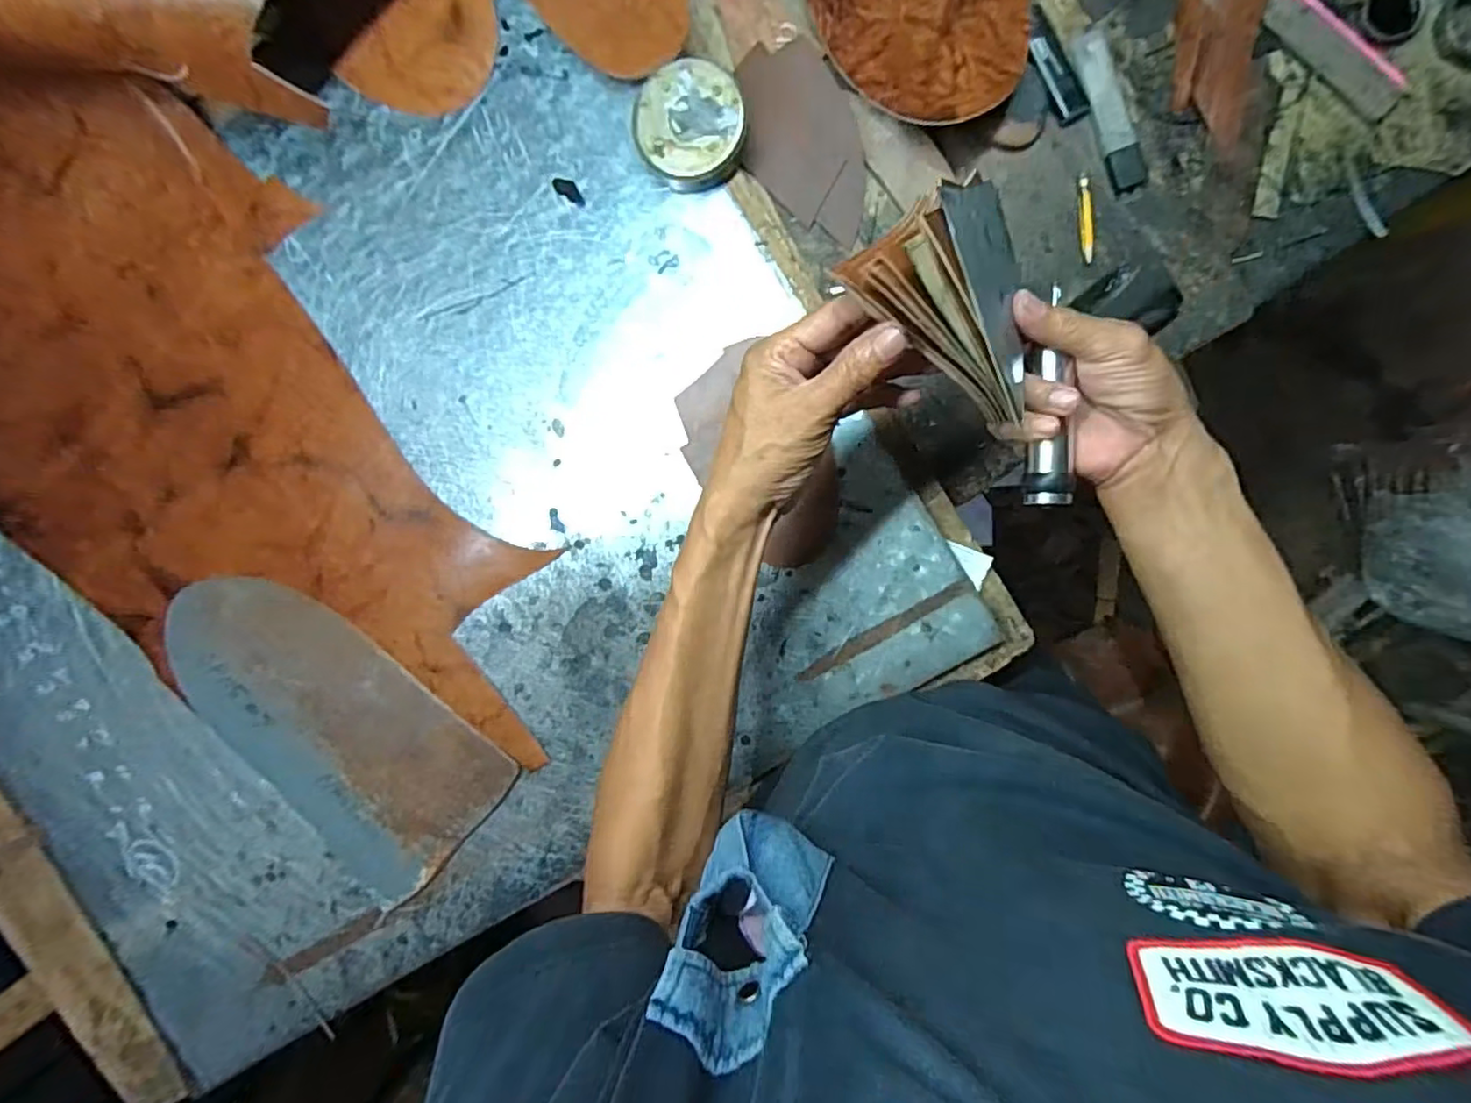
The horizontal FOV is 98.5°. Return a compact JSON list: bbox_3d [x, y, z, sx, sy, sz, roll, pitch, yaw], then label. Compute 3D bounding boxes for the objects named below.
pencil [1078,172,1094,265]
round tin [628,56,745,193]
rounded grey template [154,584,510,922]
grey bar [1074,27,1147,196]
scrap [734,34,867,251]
[{"bbox_3d":[0.256,-0.243,0.462,0.009,0.004,0.062,-5,96,1],"label":"pencil"},{"bbox_3d":[-0.033,-0.297,0.445,0.075,0.031,0.076,0,98,1],"label":"round tin"},{"bbox_3d":[-0.332,0.141,0.509,0.289,0.007,0.162,40,96,-1],"label":"rounded grey template"},{"bbox_3d":[0.269,-0.317,0.454,0.028,0.006,0.115,-20,97,4],"label":"grey bar"},{"bbox_3d":[0.050,-0.300,0.468,0.079,0.014,0.143,-16,97,3],"label":"scrap"}]

